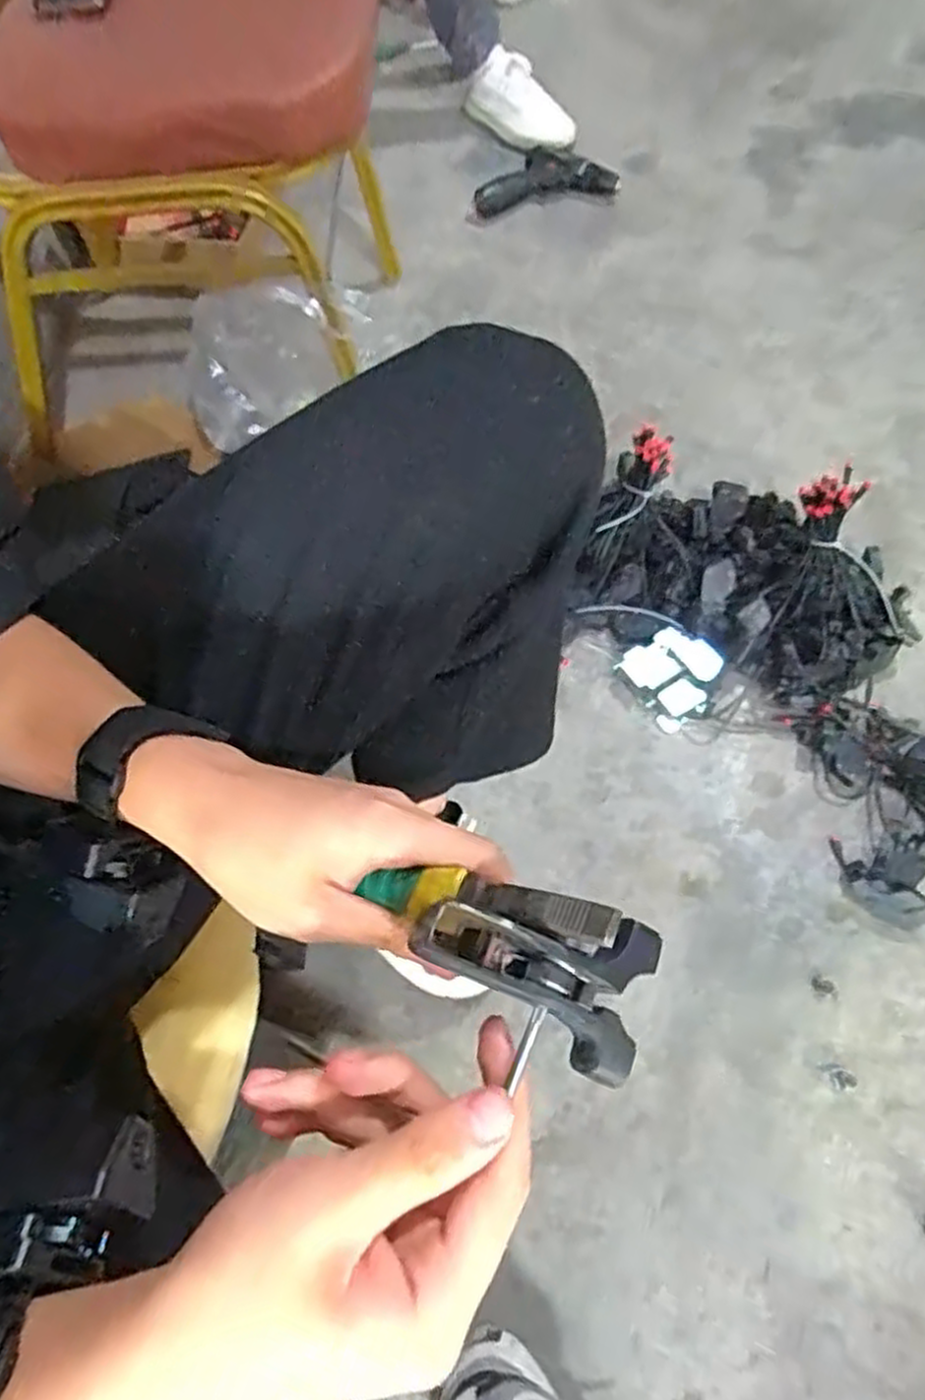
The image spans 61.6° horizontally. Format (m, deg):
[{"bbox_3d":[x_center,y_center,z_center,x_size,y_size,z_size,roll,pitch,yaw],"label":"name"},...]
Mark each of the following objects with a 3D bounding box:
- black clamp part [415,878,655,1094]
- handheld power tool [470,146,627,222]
[{"bbox_3d":[0.023,0.083,0.245,0.072,0.025,0.046,17,64,12],"label":"black clamp part"},{"bbox_3d":[0.148,-0.918,1.366,0.242,0.085,0.055,6,61,24],"label":"handheld power tool"}]

